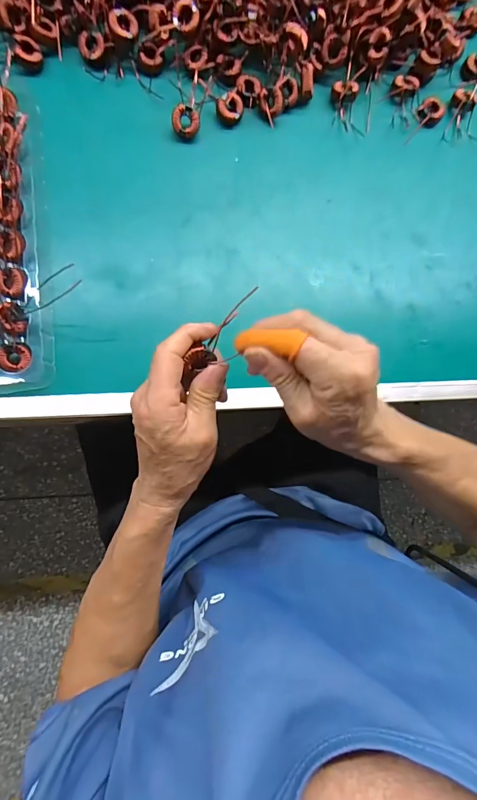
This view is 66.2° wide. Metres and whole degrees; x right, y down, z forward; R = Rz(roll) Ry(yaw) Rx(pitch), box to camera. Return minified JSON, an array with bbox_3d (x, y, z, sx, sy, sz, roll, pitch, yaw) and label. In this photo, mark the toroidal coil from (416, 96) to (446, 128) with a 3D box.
[{"bbox_3d":[0.217,-0.325,0.411,0.028,0.011,0.031,39,82,-3],"label":"toroidal coil"}]

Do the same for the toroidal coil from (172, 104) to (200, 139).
[{"bbox_3d":[-0.053,-0.279,0.368,0.027,0.013,0.026,-3,129,-10],"label":"toroidal coil"}]

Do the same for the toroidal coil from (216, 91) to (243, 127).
[{"bbox_3d":[-0.008,-0.298,0.376,0.027,0.012,0.026,-8,122,-13],"label":"toroidal coil"}]

